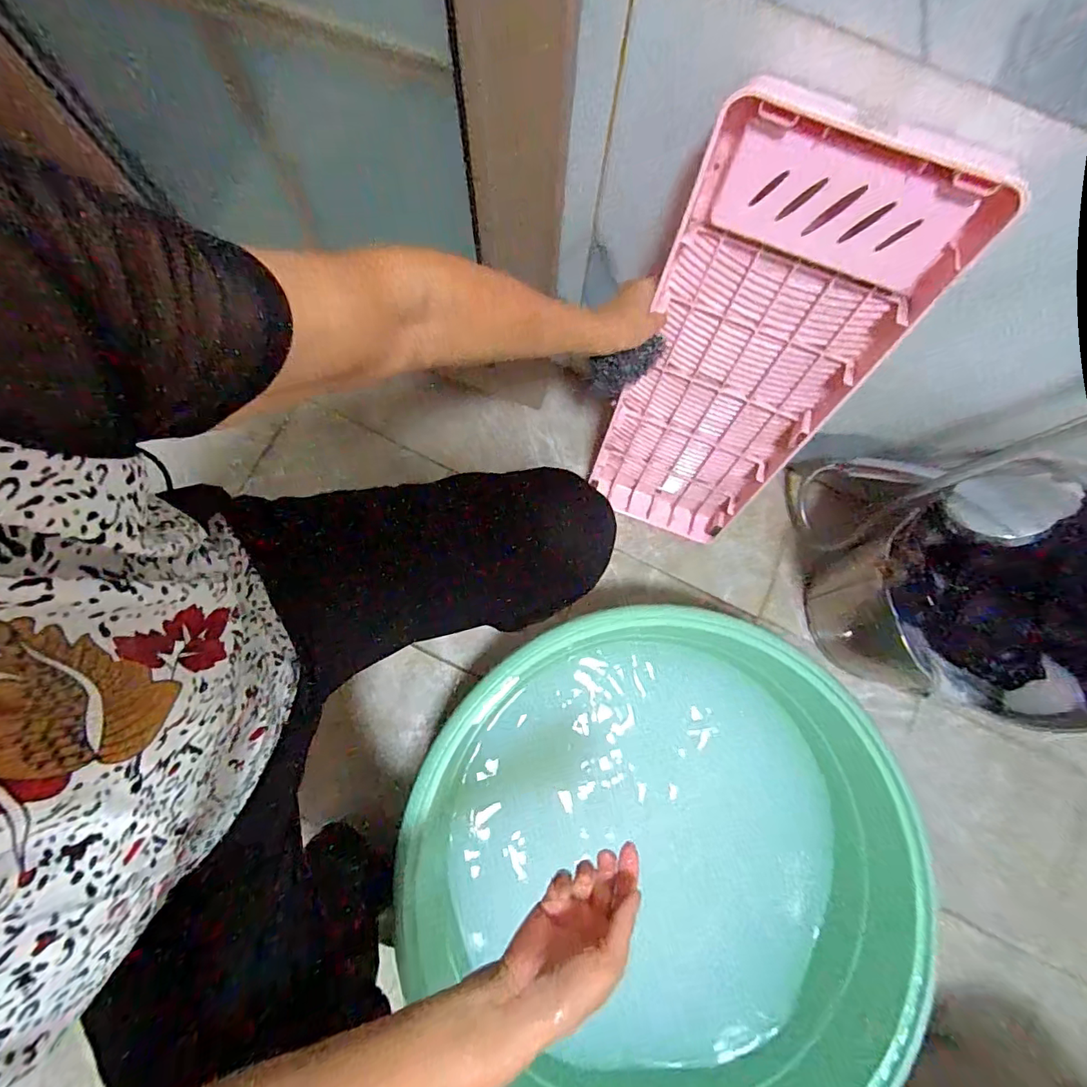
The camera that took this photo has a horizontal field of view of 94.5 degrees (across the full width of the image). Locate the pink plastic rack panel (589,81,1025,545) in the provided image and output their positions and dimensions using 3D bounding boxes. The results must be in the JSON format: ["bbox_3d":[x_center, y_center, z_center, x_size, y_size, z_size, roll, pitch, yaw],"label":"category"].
[{"bbox_3d":[0.228,-0.189,0.642,0.245,0.589,0.048,18,64,3],"label":"pink plastic rack panel"}]

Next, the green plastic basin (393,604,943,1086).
[{"bbox_3d":[0.166,0.409,0.690,0.582,0.184,0.631,1,80,-4],"label":"green plastic basin"}]

